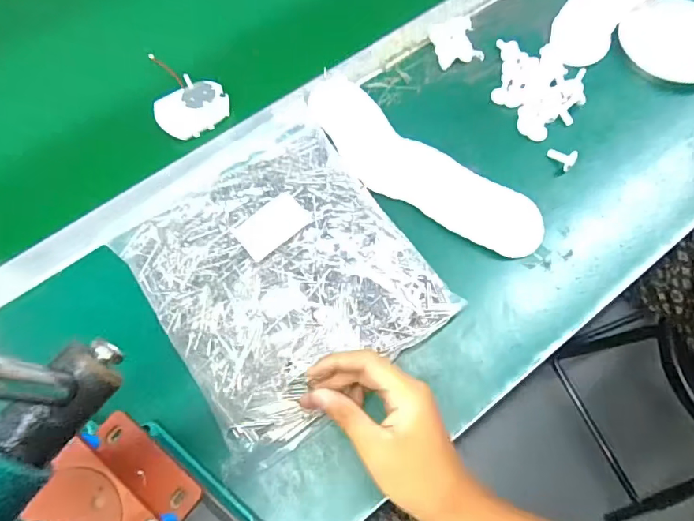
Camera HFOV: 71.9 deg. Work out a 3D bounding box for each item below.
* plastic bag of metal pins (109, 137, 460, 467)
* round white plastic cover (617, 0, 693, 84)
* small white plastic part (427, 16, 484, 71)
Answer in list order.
[{"bbox_3d":[-0.064,0.002,0.428,0.224,0.045,0.258,-36,72,-12],"label":"plastic bag of metal pins"},{"bbox_3d":[0.388,-0.258,0.558,0.123,0.012,0.120,-1,66,2],"label":"round white plastic cover"},{"bbox_3d":[0.126,-0.255,0.557,0.050,0.019,0.056,-18,67,-6],"label":"small white plastic part"}]

